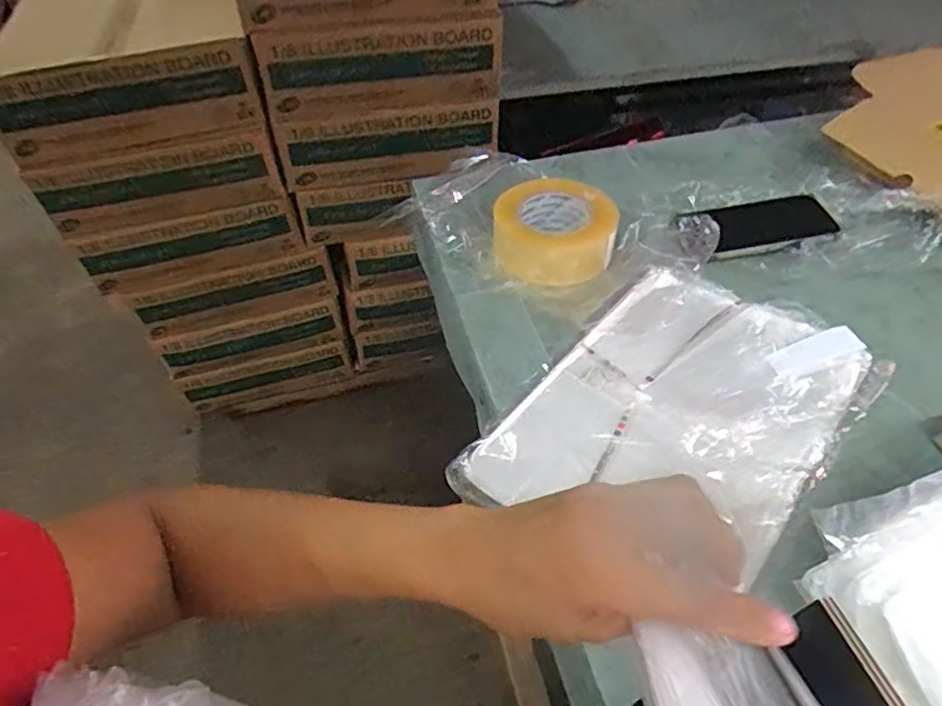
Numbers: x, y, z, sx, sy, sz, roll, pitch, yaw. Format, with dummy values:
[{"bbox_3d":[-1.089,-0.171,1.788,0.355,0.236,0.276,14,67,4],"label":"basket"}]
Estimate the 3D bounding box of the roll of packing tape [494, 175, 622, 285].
[{"bbox_3d":[0.087,-0.133,0.656,0.118,0.050,0.112,0,47,0],"label":"roll of packing tape"}]

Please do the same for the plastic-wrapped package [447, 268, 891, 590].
[{"bbox_3d":[0.174,0.045,0.508,0.221,0.030,0.327,33,55,27],"label":"plastic-wrapped package"}]

